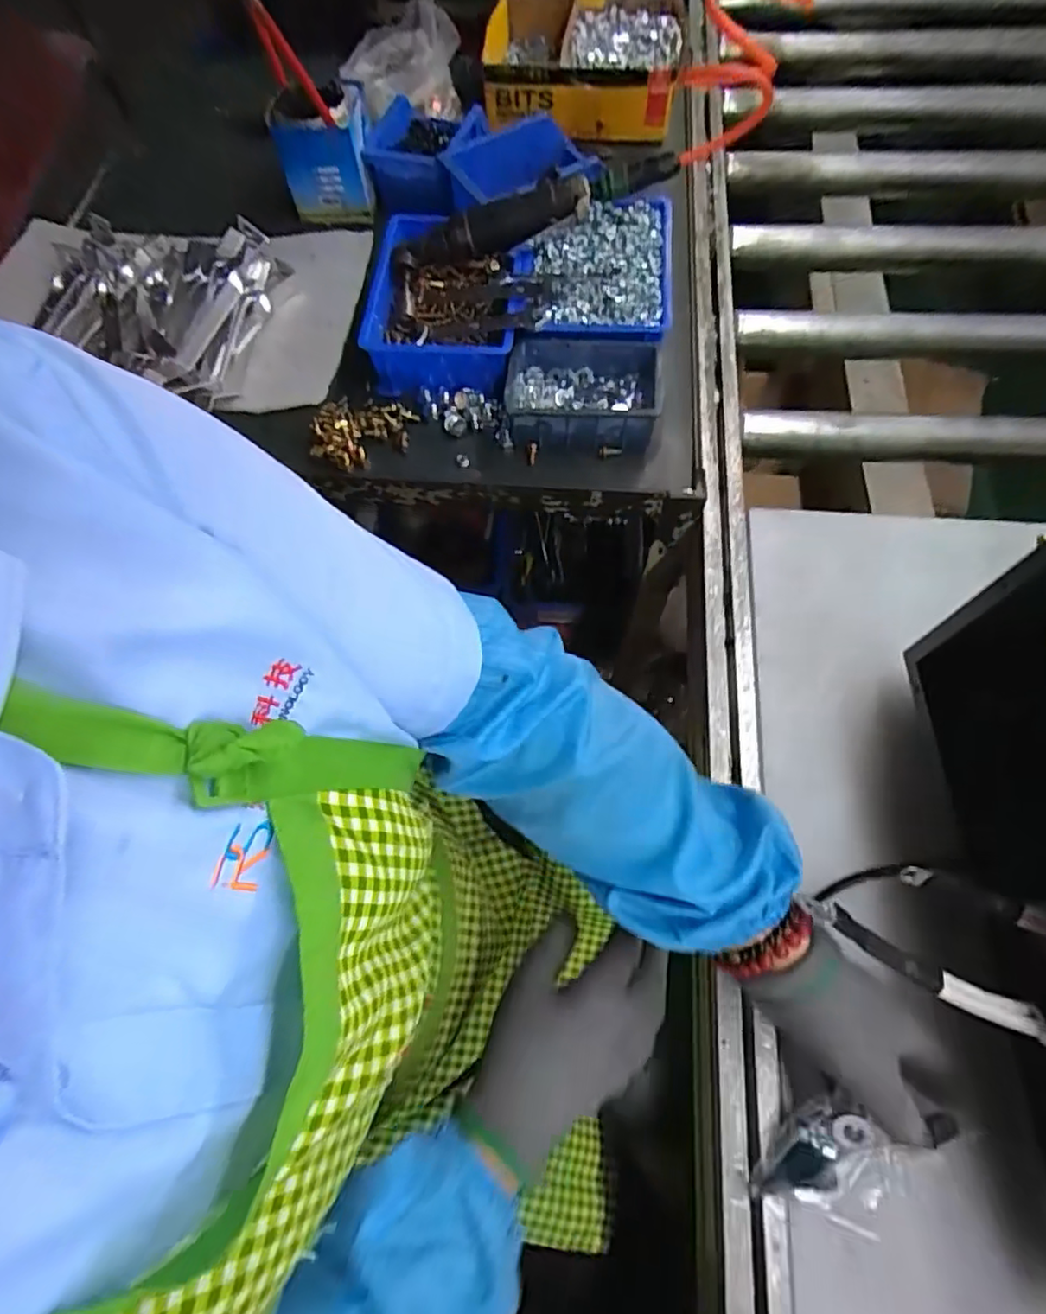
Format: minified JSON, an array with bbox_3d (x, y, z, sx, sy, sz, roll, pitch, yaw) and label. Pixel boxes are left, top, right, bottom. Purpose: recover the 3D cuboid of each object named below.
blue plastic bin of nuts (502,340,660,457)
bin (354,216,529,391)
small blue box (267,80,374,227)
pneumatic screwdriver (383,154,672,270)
[{"bbox_3d":[0.058,-0.251,0.605,0.146,0.053,0.097,4,67,5],"label":"blue plastic bin of nuts"},{"bbox_3d":[-0.076,-0.362,0.655,0.166,0.071,0.192,5,67,5],"label":"bin"},{"bbox_3d":[-0.229,-0.589,0.729,0.102,0.099,0.094,-3,67,2],"label":"small blue box"},{"bbox_3d":[0.008,-0.438,0.615,0.284,0.044,0.058,-8,66,17],"label":"pneumatic screwdriver"}]

